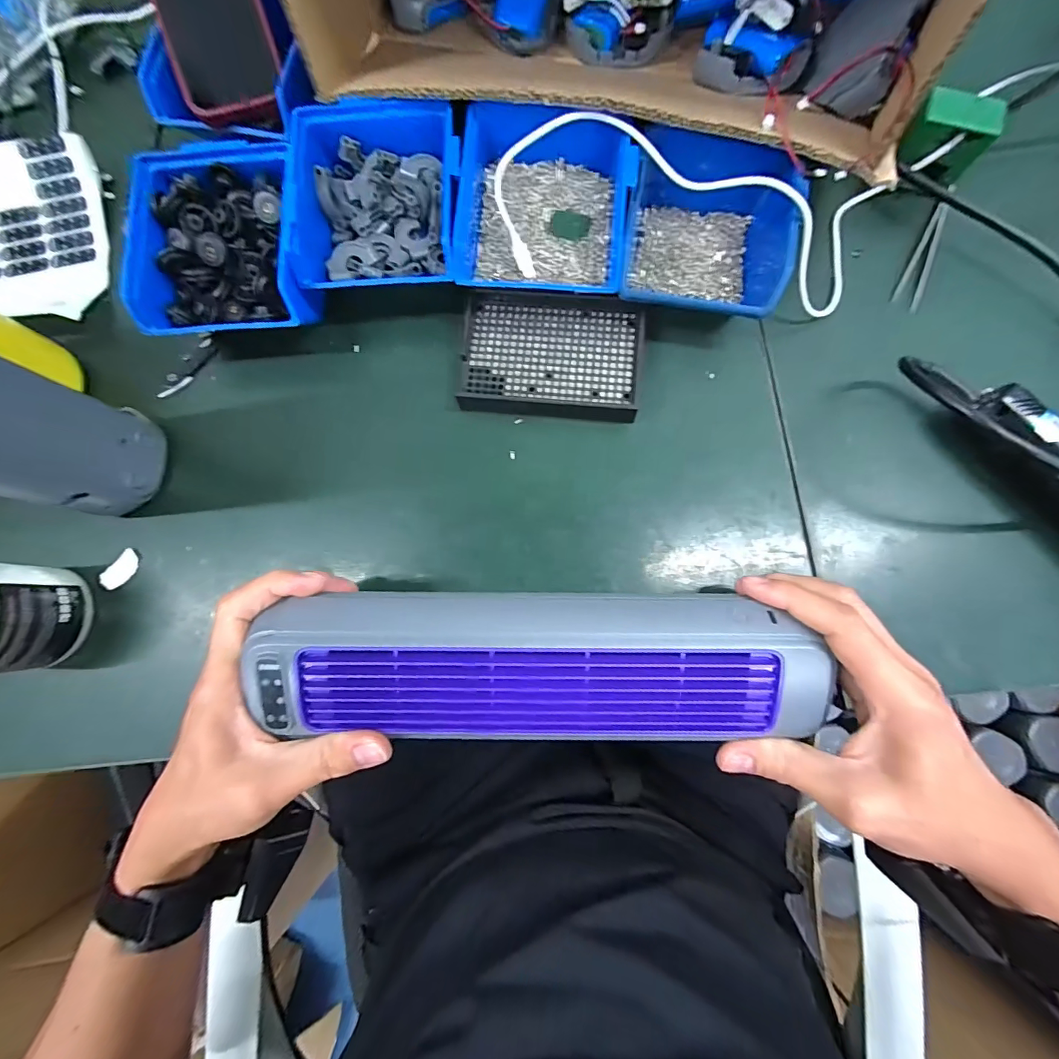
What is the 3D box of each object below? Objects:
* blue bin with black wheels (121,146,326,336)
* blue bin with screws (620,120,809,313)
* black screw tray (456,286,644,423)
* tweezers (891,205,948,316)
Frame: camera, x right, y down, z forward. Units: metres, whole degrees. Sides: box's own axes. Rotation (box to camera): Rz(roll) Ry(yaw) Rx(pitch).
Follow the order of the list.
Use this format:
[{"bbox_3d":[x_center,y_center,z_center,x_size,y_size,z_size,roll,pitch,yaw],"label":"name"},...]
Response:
[{"bbox_3d":[-0.226,-0.212,0.342,0.122,0.060,0.138,-7,80,2],"label":"blue bin with black wheels"},{"bbox_3d":[0.127,-0.219,0.327,0.113,0.055,0.131,12,81,5],"label":"blue bin with screws"},{"bbox_3d":[0.017,-0.134,0.341,0.132,0.012,0.097,6,81,4],"label":"black screw tray"},{"bbox_3d":[0.307,-0.215,0.349,0.018,0.004,0.093,20,82,6],"label":"tweezers"}]

